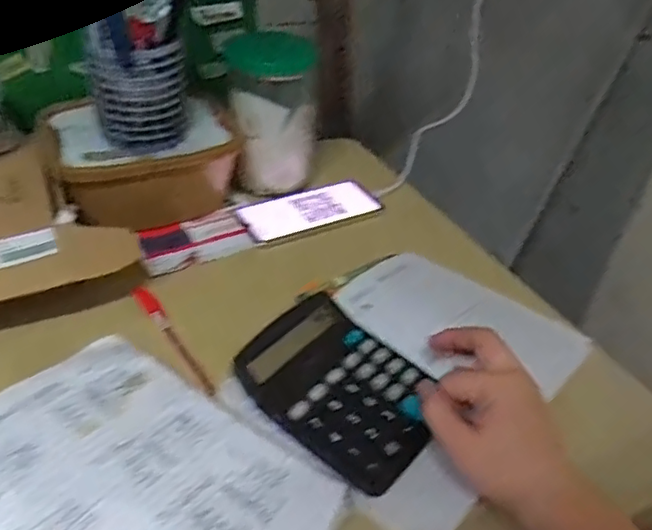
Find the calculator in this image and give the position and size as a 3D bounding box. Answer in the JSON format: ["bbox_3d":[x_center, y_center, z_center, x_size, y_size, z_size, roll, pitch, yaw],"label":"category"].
[{"bbox_3d":[0.017,0.086,0.460,0.140,0.035,0.113,30,43,29],"label":"calculator"}]

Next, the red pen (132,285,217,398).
[{"bbox_3d":[-0.126,0.061,0.515,0.015,0.011,0.137,-23,45,-32],"label":"red pen"}]

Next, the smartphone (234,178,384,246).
[{"bbox_3d":[-0.020,-0.061,0.685,0.154,0.009,0.072,-20,48,-25],"label":"smartphone"}]

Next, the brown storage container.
[{"bbox_3d":[-0.201,-0.113,0.654,0.184,0.088,0.132,-21,45,-31],"label":"brown storage container"}]

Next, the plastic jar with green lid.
[{"bbox_3d":[-0.062,-0.171,0.687,0.093,0.161,0.084,-6,39,-16],"label":"plastic jar with green lid"}]

